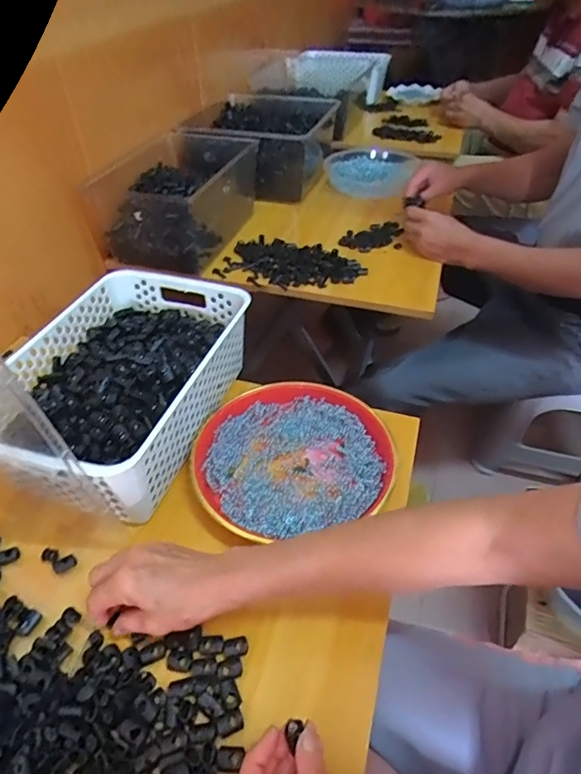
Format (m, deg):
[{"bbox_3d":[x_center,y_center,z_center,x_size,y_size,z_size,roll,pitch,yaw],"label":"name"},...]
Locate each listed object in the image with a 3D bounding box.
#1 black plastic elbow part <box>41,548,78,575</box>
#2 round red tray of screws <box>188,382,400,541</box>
[{"bbox_3d":[-0.222,0.165,0.465,0.036,0.009,0.019,28,51,26],"label":"black plastic elbow part"},{"bbox_3d":[0.002,0.074,0.541,0.218,0.023,0.191,-14,46,-14],"label":"round red tray of screws"}]

